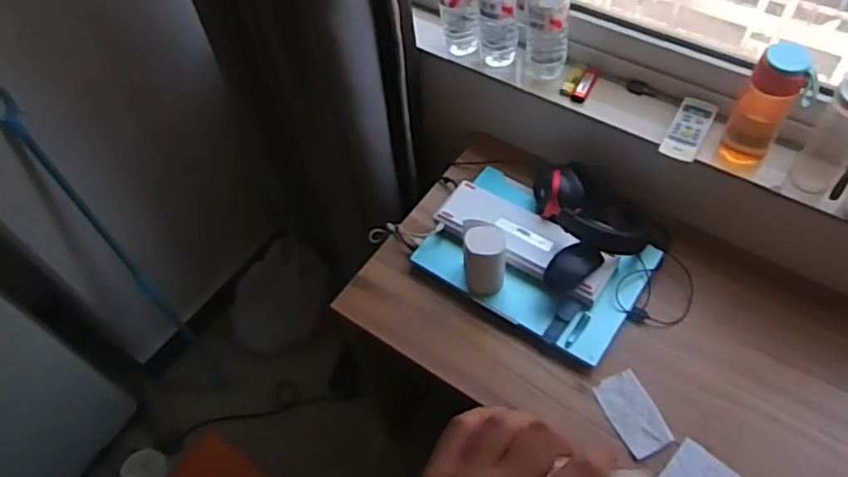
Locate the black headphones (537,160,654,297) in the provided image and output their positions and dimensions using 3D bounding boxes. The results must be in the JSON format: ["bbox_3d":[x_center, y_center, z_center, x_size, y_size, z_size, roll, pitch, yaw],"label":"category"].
[{"bbox_3d":[0.292,-0.023,1.048,0.191,0.083,0.245,-2,56,4],"label":"black headphones"}]

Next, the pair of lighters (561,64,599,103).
[{"bbox_3d":[0.279,-0.280,1.101,0.054,0.028,0.077,16,59,15],"label":"pair of lighters"}]

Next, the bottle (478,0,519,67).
[{"bbox_3d":[0.129,-0.401,1.063,0.070,0.234,0.056,-1,56,5],"label":"bottle"}]

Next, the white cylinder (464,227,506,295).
[{"bbox_3d":[0.100,0.037,0.999,0.064,0.120,0.060,0,56,5],"label":"white cylinder"}]

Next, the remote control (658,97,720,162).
[{"bbox_3d":[0.434,-0.177,1.011,0.058,0.027,0.126,25,61,20],"label":"remote control"}]

